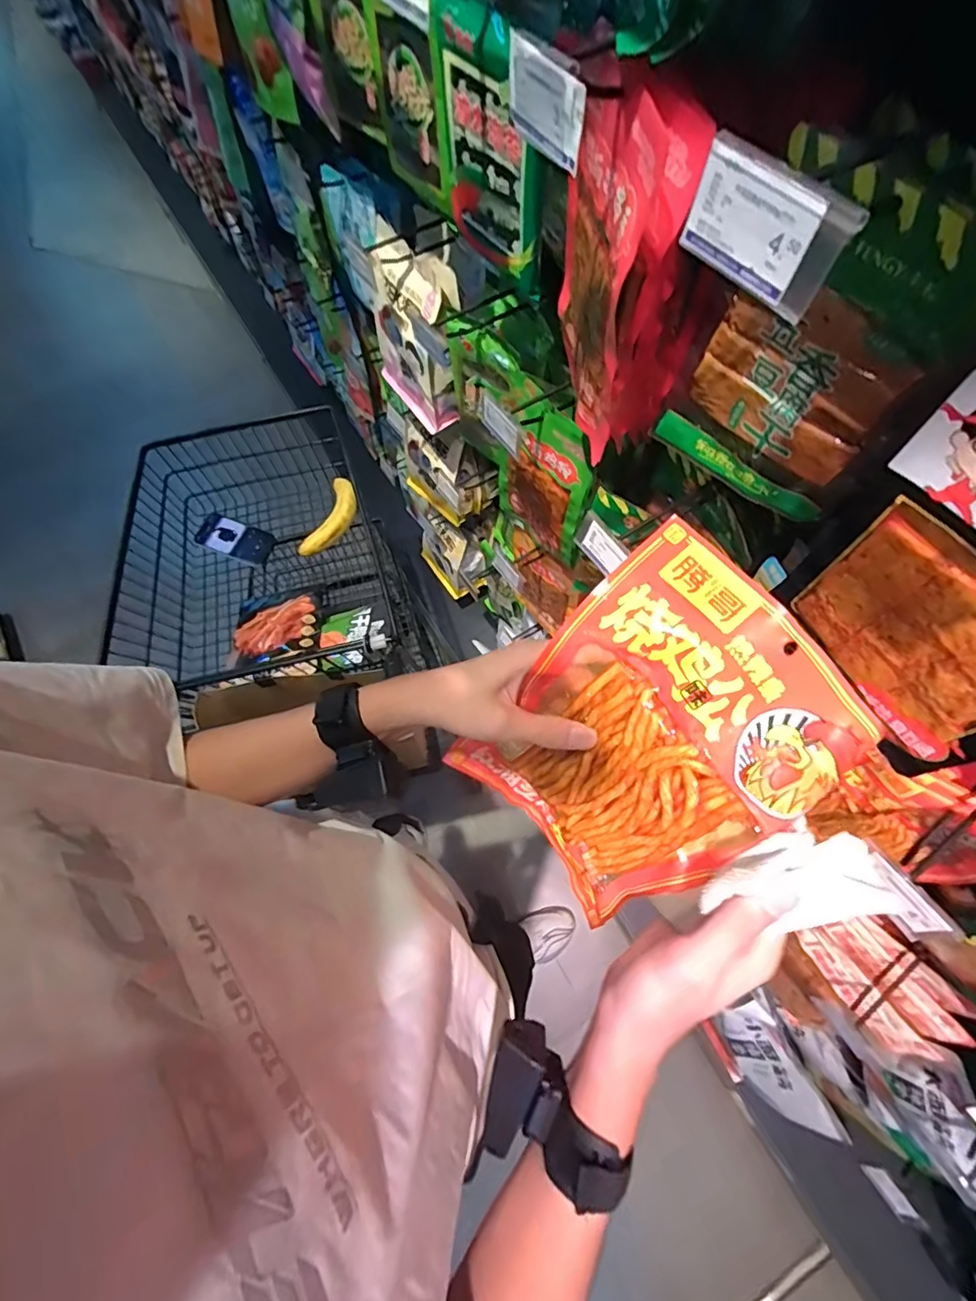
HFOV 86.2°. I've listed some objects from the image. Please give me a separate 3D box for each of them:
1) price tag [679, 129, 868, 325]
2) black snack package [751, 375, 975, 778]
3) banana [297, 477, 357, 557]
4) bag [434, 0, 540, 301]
[{"bbox_3d":[0.125,-0.192,0.239,0.006,0.045,0.079,-28,68,-19],"label":"price tag"},{"bbox_3d":[0.278,-0.028,0.309,0.015,0.232,0.185,-33,70,-10],"label":"black snack package"},{"bbox_3d":[-0.311,-0.269,1.045,0.073,0.037,0.183,12,70,8],"label":"banana"},{"bbox_3d":[0.002,-0.454,0.488,0.022,0.181,0.129,-34,70,-10],"label":"bag"}]

